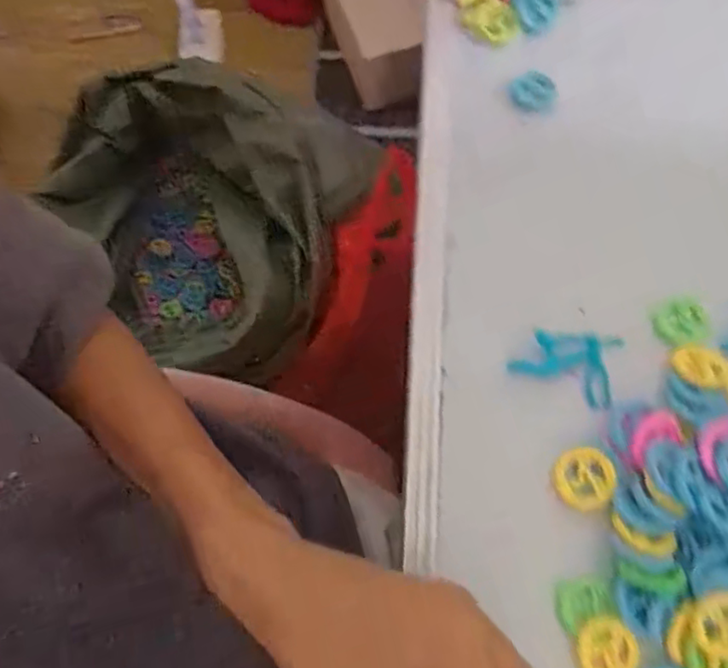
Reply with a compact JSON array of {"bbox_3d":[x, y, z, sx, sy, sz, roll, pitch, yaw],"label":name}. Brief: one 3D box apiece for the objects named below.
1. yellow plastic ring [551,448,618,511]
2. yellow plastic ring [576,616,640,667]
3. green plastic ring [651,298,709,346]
[{"bbox_3d":[0.113,0.074,0.316,0.029,0.005,0.030,-1,70,2],"label":"yellow plastic ring"},{"bbox_3d":[0.115,0.149,0.291,0.027,0.008,0.029,-1,70,2],"label":"yellow plastic ring"},{"bbox_3d":[0.177,-0.006,0.346,0.028,0.004,0.026,-1,70,2],"label":"green plastic ring"}]

